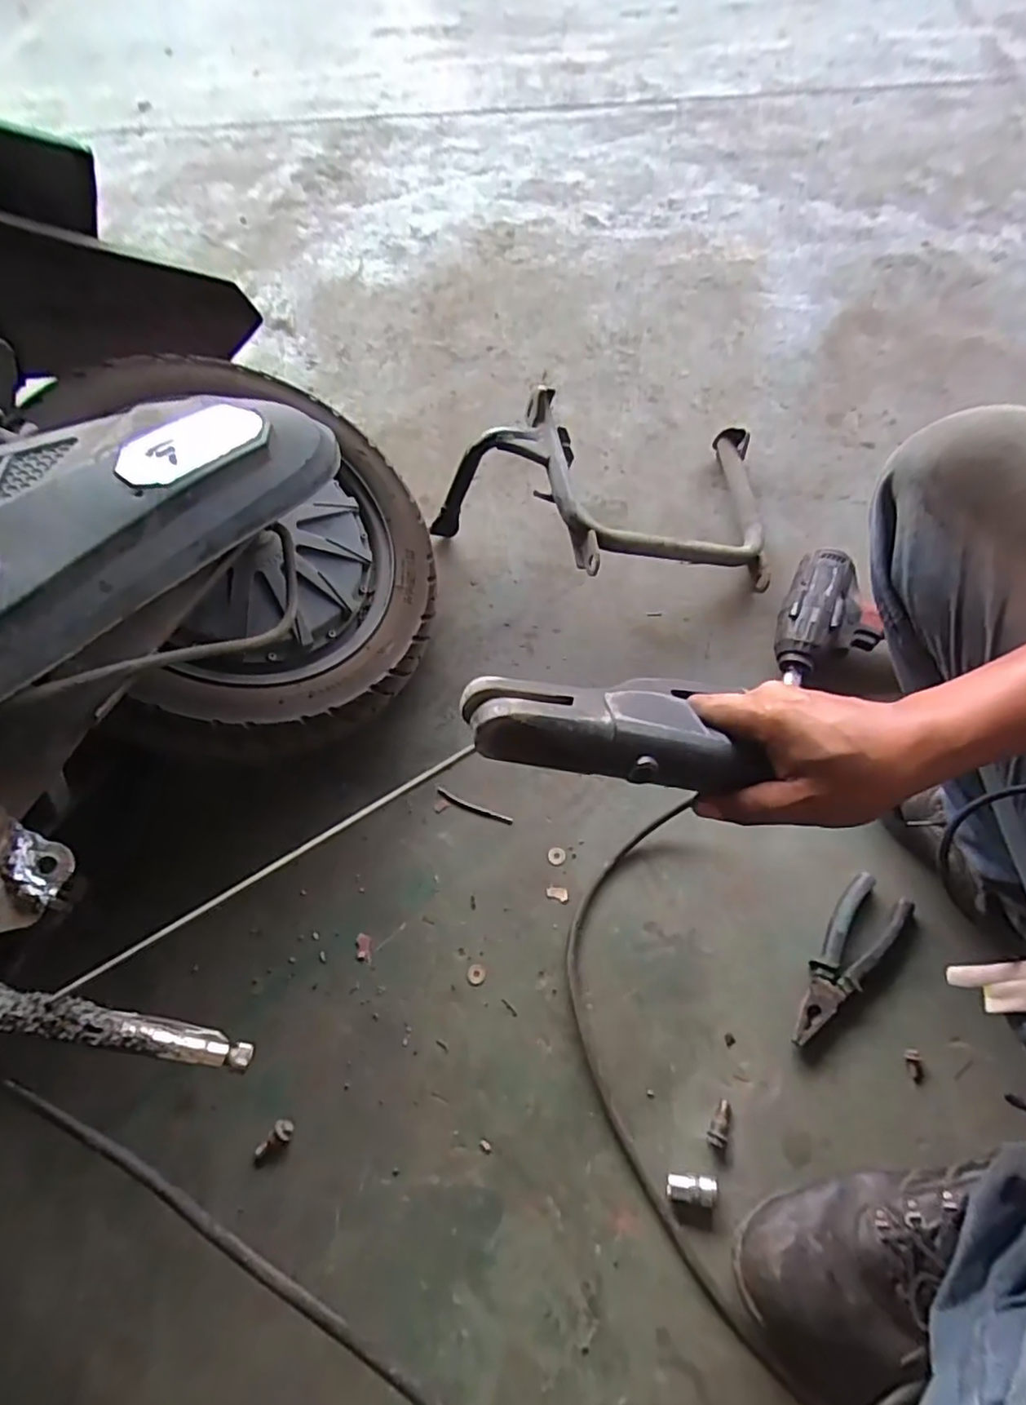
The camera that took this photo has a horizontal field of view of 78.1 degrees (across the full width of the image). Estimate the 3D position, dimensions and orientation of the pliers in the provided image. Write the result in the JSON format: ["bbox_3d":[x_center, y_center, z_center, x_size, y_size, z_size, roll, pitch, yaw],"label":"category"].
[{"bbox_3d":[0.313,0.246,0.600,0.060,0.022,0.170,38,71,20],"label":"pliers"}]

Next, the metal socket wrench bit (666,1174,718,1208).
[{"bbox_3d":[0.151,0.409,0.530,0.042,0.016,0.020,1,63,4],"label":"metal socket wrench bit"}]

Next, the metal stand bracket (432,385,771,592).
[{"bbox_3d":[0.114,-0.252,0.788,0.434,0.155,0.249,-8,63,0],"label":"metal stand bracket"}]

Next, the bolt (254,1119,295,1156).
[{"bbox_3d":[-0.214,0.394,0.568,0.018,0.013,0.038,39,72,20],"label":"bolt"}]

